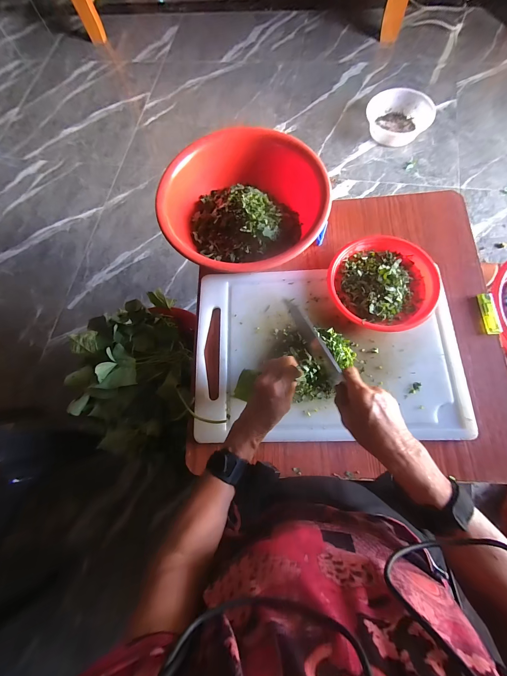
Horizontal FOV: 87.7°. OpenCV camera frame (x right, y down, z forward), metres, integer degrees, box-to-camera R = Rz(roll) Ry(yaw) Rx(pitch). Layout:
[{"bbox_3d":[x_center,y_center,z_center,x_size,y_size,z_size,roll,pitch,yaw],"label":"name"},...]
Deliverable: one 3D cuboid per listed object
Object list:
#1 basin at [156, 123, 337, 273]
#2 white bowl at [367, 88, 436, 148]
[{"bbox_3d":[-0.021,-0.270,0.547,0.316,0.105,0.287,-2,73,5],"label":"basin"},{"bbox_3d":[0.690,-1.056,1.257,0.271,0.113,0.240,23,77,12],"label":"white bowl"}]

